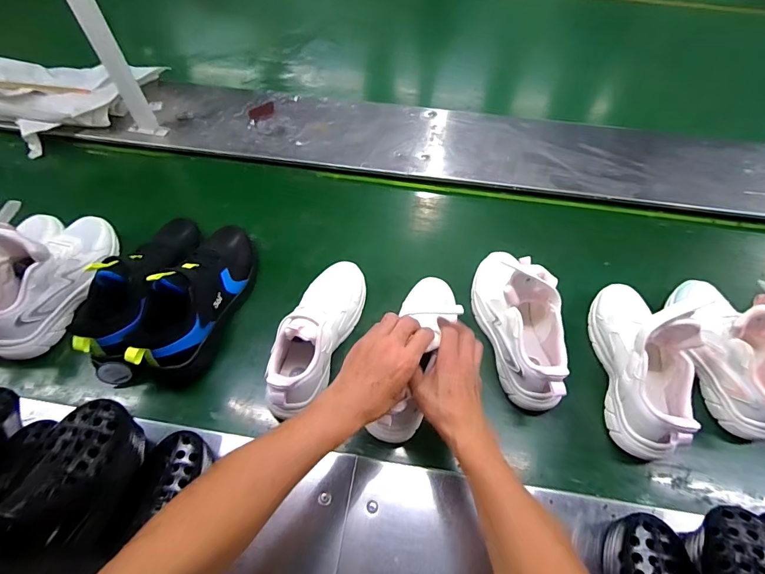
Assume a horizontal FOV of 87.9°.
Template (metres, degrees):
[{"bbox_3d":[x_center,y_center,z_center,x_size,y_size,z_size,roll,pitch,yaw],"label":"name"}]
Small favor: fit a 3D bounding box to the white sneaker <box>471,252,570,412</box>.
[{"bbox_3d":[0.215,0.049,0.621,0.095,0.149,0.263,-10,56,-8],"label":"white sneaker"}]

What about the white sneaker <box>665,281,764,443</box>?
[{"bbox_3d":[0.534,0.085,0.595,0.089,0.134,0.253,-4,55,-4],"label":"white sneaker"}]

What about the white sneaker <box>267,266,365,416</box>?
[{"bbox_3d":[-0.100,0.059,0.602,0.080,0.099,0.261,16,46,10],"label":"white sneaker"}]

